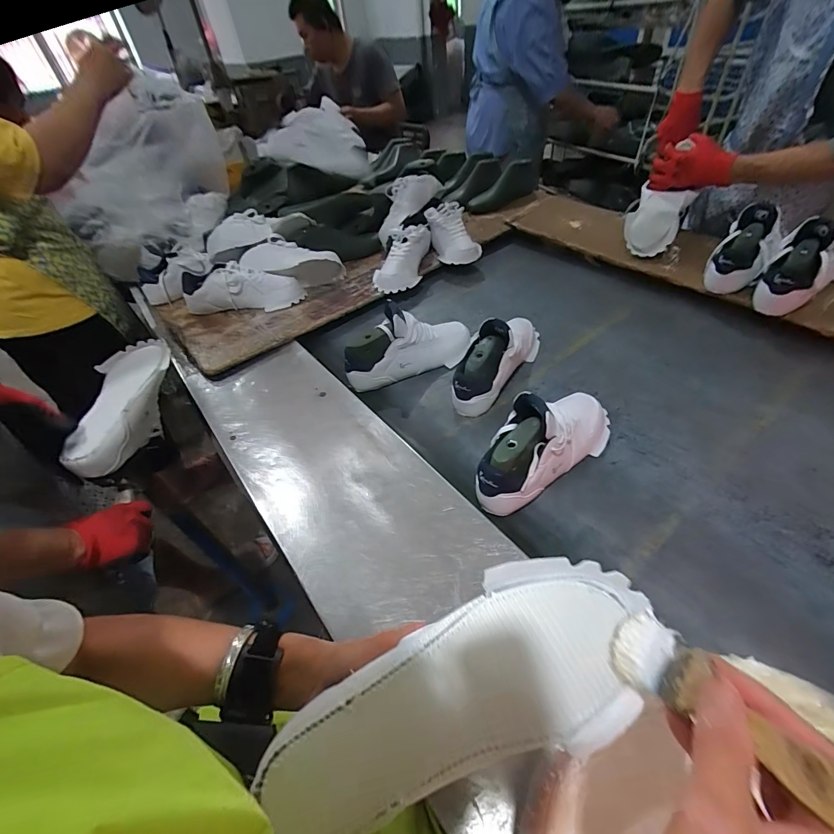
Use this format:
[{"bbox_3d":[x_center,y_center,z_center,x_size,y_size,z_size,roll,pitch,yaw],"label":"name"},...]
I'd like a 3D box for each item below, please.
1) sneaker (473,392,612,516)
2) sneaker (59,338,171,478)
[{"bbox_3d":[0.198,0.025,0.593,0.281,0.117,0.103,-29,50,-20],"label":"sneaker"},{"bbox_3d":[-0.510,-0.023,0.707,0.107,0.084,0.288,-11,47,-5],"label":"sneaker"}]

